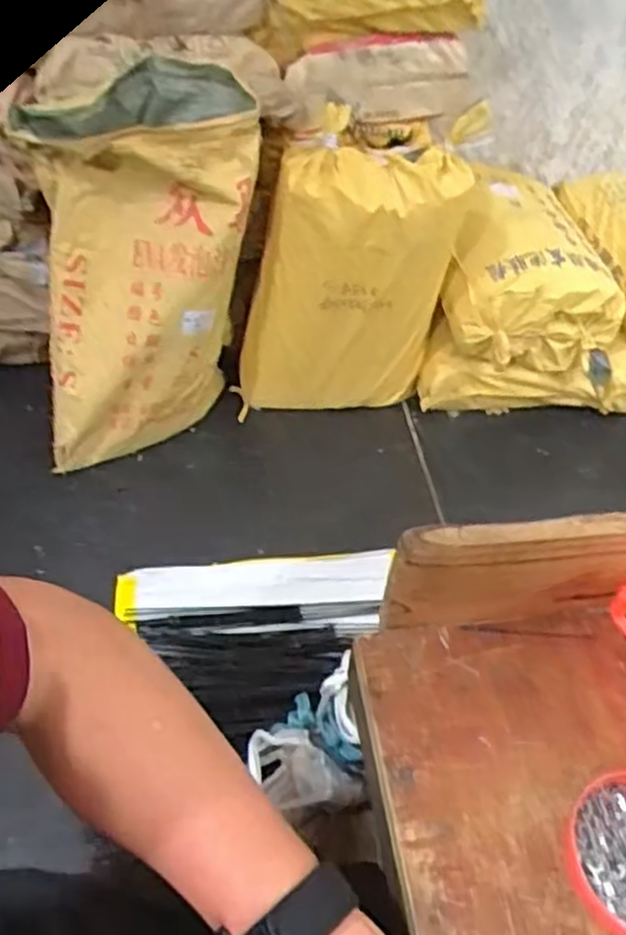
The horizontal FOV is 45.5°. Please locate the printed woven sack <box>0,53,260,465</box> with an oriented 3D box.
[{"bbox_3d":[-0.370,-0.407,1.589,0.448,0.841,0.289,15,18,10],"label":"printed woven sack"}]

